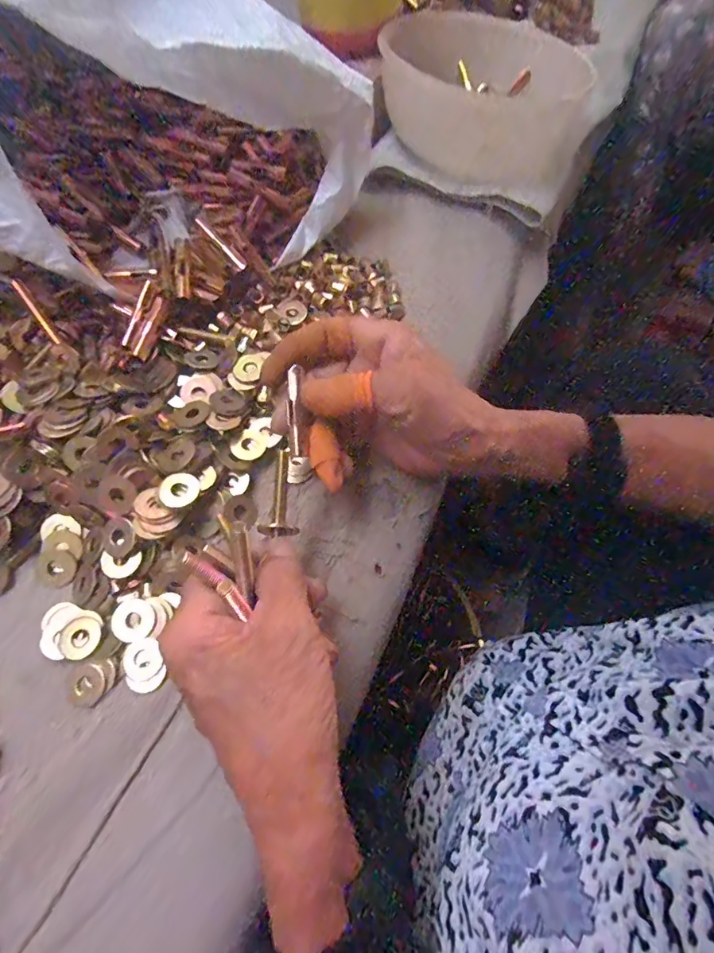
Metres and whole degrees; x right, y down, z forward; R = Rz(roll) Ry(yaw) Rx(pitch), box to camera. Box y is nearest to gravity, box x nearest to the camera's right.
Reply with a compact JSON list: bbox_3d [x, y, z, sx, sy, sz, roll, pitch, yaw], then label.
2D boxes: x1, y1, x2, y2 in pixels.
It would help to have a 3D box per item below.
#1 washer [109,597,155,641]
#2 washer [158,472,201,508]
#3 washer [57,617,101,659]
[{"bbox_3d":[-0.117,0.075,0.238,0.021,0.004,0.021,1,67,-3],"label":"washer"},{"bbox_3d":[-0.096,0.007,0.246,0.021,0.004,0.020,8,60,-14],"label":"washer"},{"bbox_3d":[-0.144,0.083,0.236,0.021,0.004,0.020,1,67,-3],"label":"washer"}]

